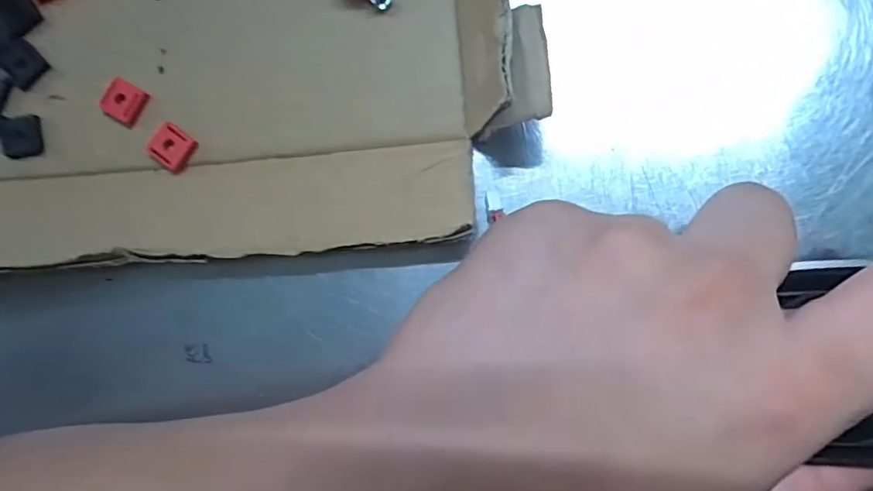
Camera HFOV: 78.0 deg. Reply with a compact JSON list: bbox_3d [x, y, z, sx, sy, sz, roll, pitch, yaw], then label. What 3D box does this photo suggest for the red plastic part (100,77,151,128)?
[{"bbox_3d":[-0.110,-0.050,0.189,0.015,0.004,0.014,30,92,8],"label":"red plastic part"}]

